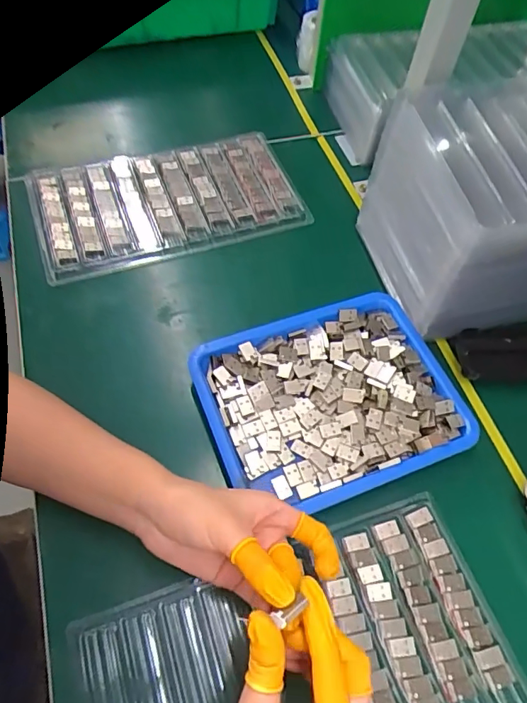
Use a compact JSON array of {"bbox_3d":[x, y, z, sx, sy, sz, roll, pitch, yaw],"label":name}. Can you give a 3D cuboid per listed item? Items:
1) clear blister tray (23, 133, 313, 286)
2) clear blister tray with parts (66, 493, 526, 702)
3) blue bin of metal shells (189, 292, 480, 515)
[{"bbox_3d":[-0.115,-0.180,0.584,0.300,0.023,0.173,-17,61,-14],"label":"clear blister tray"},{"bbox_3d":[0.027,0.228,0.348,0.296,0.023,0.164,-15,58,-13],"label":"clear blister tray with parts"},{"bbox_3d":[0.060,0.042,0.443,0.218,0.031,0.168,-17,61,-14],"label":"blue bin of metal shells"}]

